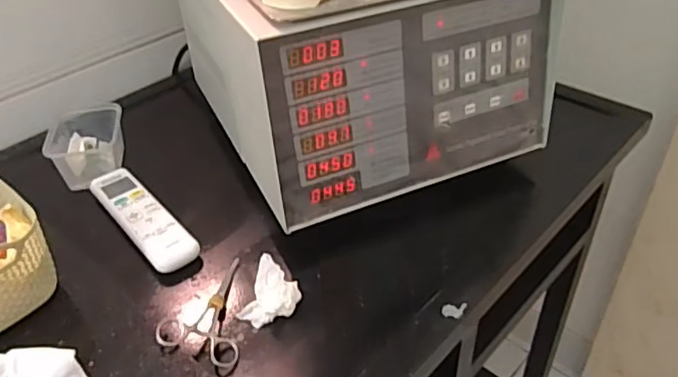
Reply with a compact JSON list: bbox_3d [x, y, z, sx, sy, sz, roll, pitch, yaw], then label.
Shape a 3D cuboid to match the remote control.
[{"bbox_3d":[-0.212,0.032,0.611,0.044,0.024,0.176,-29,45,-30],"label":"remote control"}]

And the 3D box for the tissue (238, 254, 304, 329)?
[{"bbox_3d":[-0.060,0.092,0.512,0.044,0.040,0.055,23,44,29],"label":"tissue"}]

